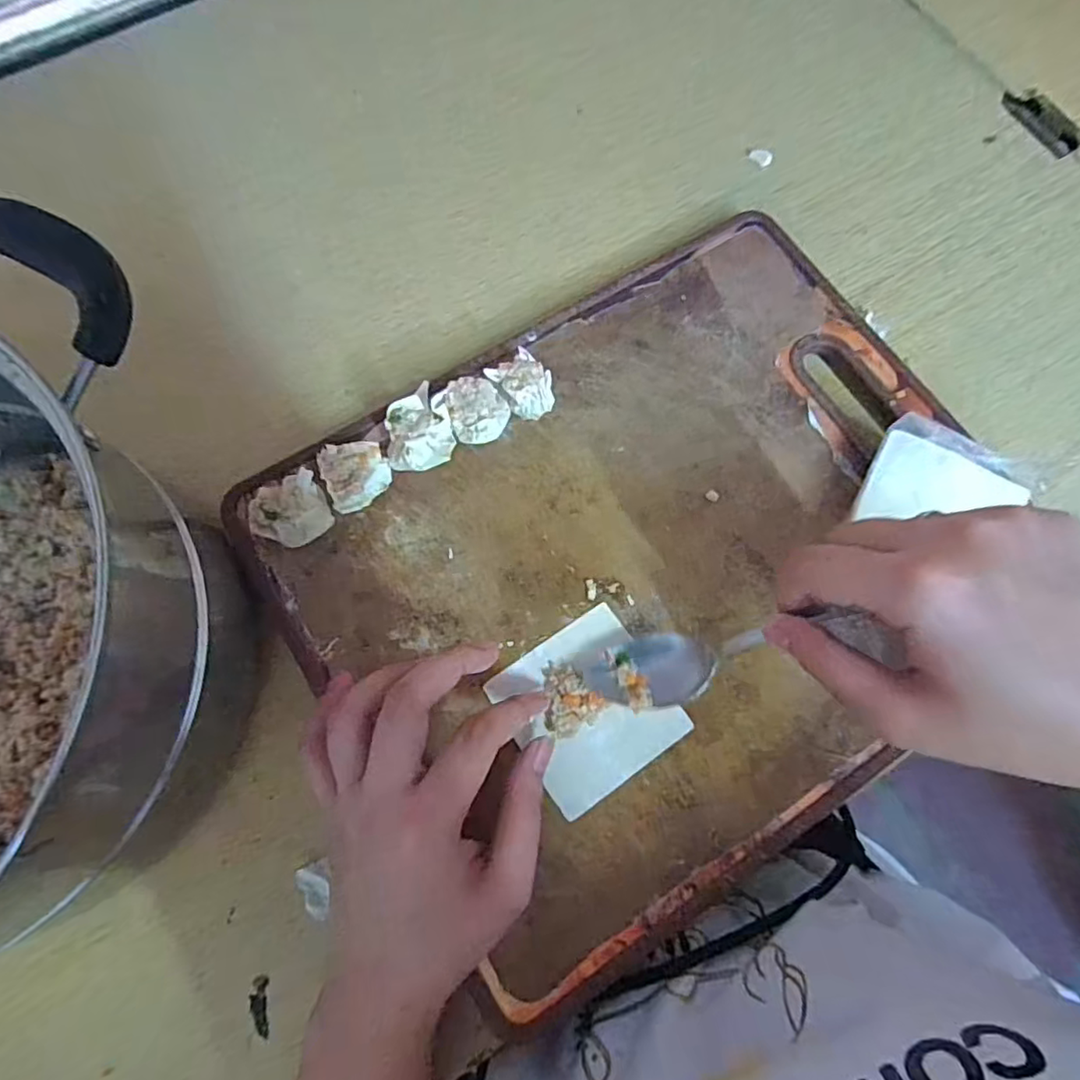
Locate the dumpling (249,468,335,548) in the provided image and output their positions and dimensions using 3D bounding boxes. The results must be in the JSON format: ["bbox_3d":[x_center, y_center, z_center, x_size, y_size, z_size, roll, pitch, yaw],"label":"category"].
[{"bbox_3d":[-0.129,-0.014,0.313,0.039,0.022,0.028,-23,76,-7],"label":"dumpling"}]

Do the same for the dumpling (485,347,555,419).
[{"bbox_3d":[-0.008,-0.086,0.338,0.029,0.019,0.034,-36,78,-10],"label":"dumpling"}]

